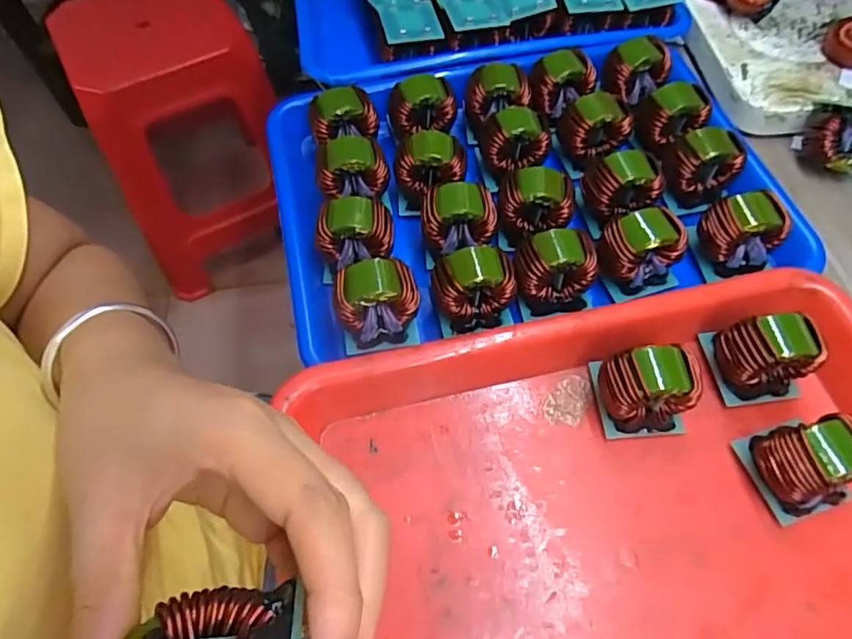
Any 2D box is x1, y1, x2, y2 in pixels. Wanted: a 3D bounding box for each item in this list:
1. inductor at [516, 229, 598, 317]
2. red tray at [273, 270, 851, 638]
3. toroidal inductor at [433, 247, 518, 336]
[{"bbox_3d":[0.077,-0.031,0.338,0.047,0.040,0.034,-9,61,-6],"label":"inductor"},{"bbox_3d":[0.113,0.108,0.264,0.317,0.039,0.247,-12,60,-5],"label":"red tray"},{"bbox_3d":[0.029,-0.019,0.332,0.048,0.046,0.035,-4,60,-1],"label":"toroidal inductor"}]

